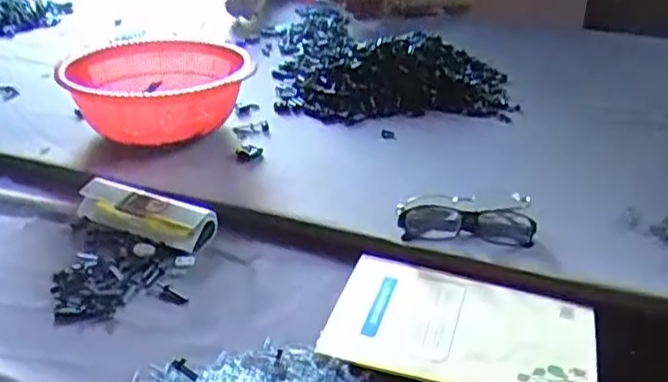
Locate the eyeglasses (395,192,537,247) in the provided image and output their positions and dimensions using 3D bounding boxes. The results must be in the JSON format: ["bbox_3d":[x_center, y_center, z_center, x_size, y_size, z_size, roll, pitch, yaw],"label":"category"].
[{"bbox_3d":[0.130,0.029,0.683,0.129,0.034,0.064,3,29,6],"label":"eyeglasses"}]

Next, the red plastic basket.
[{"bbox_3d":[-0.217,-0.128,0.892,0.203,0.093,0.231,5,29,11],"label":"red plastic basket"}]

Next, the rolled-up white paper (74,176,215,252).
[{"bbox_3d":[-0.196,0.021,0.710,0.154,0.031,0.047,13,31,24],"label":"rolled-up white paper"}]

